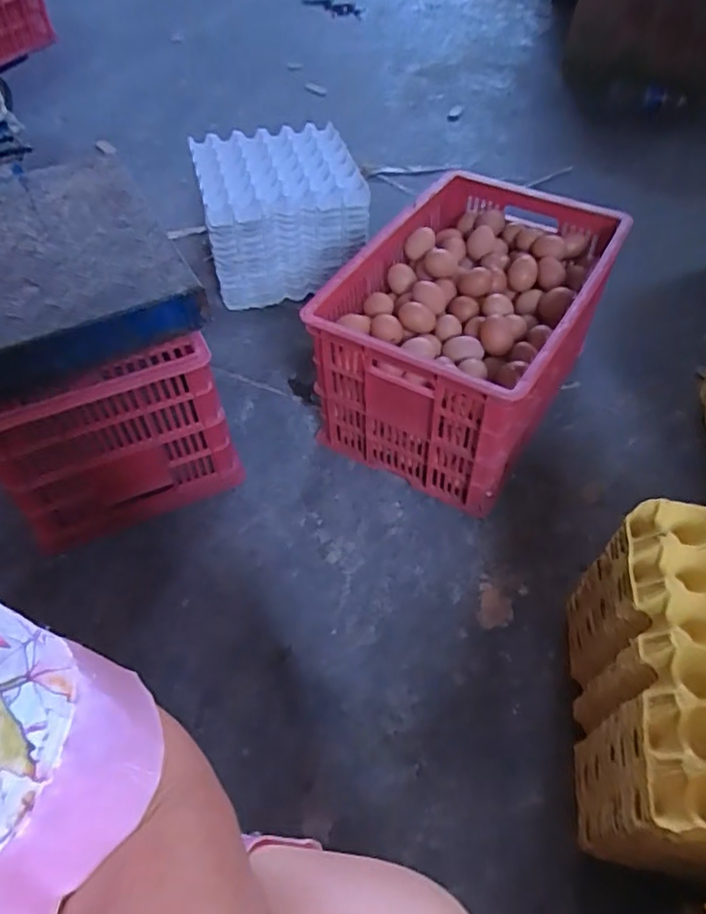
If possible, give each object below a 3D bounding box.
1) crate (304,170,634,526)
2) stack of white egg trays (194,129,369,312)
[{"bbox_3d":[0.179,-0.193,0.973,0.321,0.265,0.452,25,56,21],"label":"crate"},{"bbox_3d":[-0.138,-0.489,1.234,0.295,0.236,0.288,-8,51,-4],"label":"stack of white egg trays"}]

